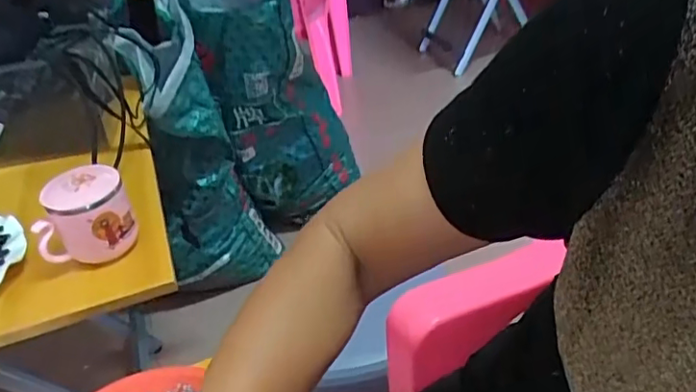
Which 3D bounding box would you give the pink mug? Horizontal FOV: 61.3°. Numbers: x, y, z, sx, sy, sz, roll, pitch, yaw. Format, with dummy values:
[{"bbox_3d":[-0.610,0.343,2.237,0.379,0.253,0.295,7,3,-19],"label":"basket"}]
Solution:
[{"bbox_3d":[-0.275,0.026,0.629,0.089,0.097,0.071,-8,36,-2],"label":"pink mug"}]

